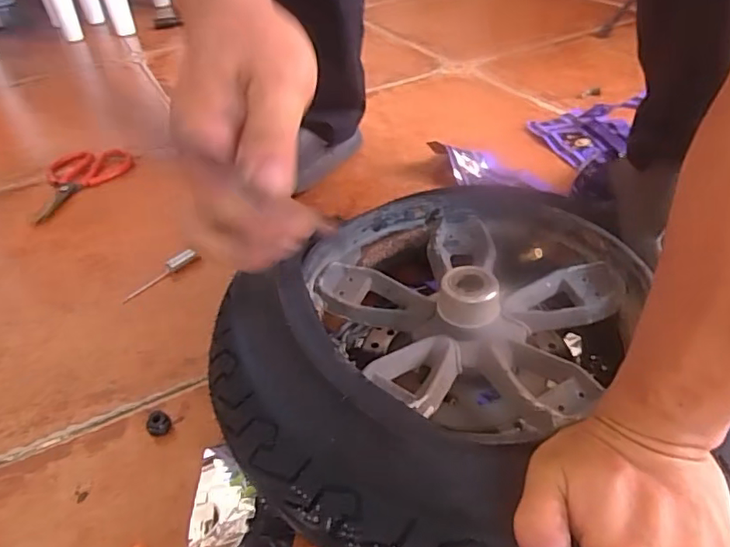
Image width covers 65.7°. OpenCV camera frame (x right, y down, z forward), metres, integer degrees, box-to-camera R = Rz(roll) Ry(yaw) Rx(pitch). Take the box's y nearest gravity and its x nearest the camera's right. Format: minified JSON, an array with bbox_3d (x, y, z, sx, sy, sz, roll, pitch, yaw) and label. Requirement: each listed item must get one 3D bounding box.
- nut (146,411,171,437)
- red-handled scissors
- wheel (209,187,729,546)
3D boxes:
[{"bbox_3d":[-0.161,0.118,0.442,0.017,0.016,0.016,-3,39,3],"label":"nut"},{"bbox_3d":[-0.390,-0.126,0.780,0.111,0.013,0.187,-8,39,-2],"label":"red-handled scissors"},{"bbox_3d":[0.061,0.059,0.413,0.316,0.098,0.318,-3,39,3],"label":"wheel"}]

